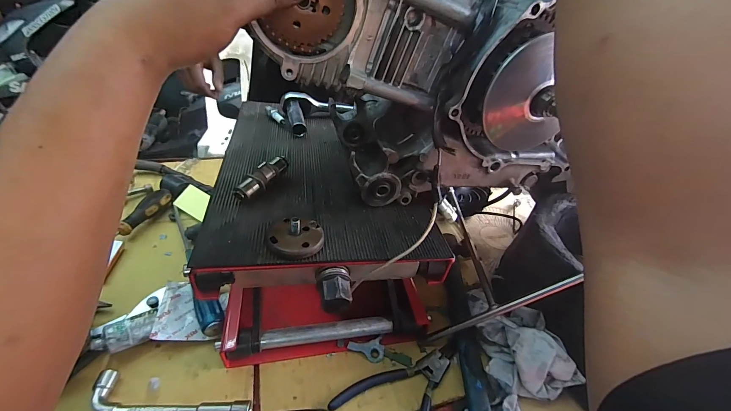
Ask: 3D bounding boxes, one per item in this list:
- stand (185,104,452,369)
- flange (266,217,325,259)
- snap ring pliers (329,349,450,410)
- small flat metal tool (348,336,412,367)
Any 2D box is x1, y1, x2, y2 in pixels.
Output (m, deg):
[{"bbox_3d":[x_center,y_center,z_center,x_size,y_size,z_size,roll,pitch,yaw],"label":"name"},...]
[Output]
[{"bbox_3d":[-0.056,0.013,0.413,0.225,0.167,0.329,-1,39,-10],"label":"stand"},{"bbox_3d":[-0.060,0.024,0.271,0.048,0.020,0.040,-3,39,-12],"label":"flange"},{"bbox_3d":[0.039,0.197,0.328,0.129,0.013,0.091,-28,50,-37],"label":"snap ring pliers"},{"bbox_3d":[0.017,0.167,0.364,0.073,0.009,0.027,7,38,0],"label":"small flat metal tool"}]

